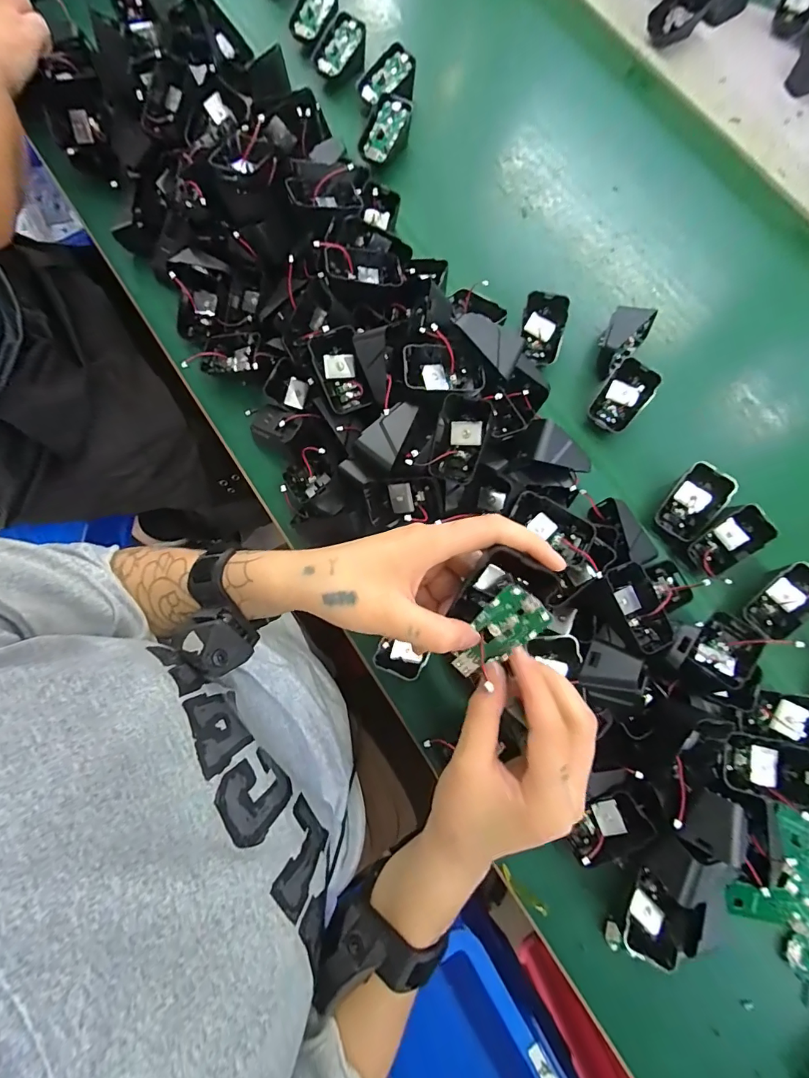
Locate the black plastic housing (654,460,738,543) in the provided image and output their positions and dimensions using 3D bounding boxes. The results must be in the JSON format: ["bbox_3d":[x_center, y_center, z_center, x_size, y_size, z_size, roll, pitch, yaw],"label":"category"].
[{"bbox_3d":[0.273,-0.035,0.416,0.050,0.035,0.064,41,81,7],"label":"black plastic housing"}]

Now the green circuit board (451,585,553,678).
[{"bbox_3d":[0.054,0.057,0.258,0.030,0.007,0.063,43,108,7],"label":"green circuit board"}]

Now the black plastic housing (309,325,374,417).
[{"bbox_3d":[-0.059,-0.152,0.400,0.043,0.023,0.068,-12,116,3],"label":"black plastic housing"}]

